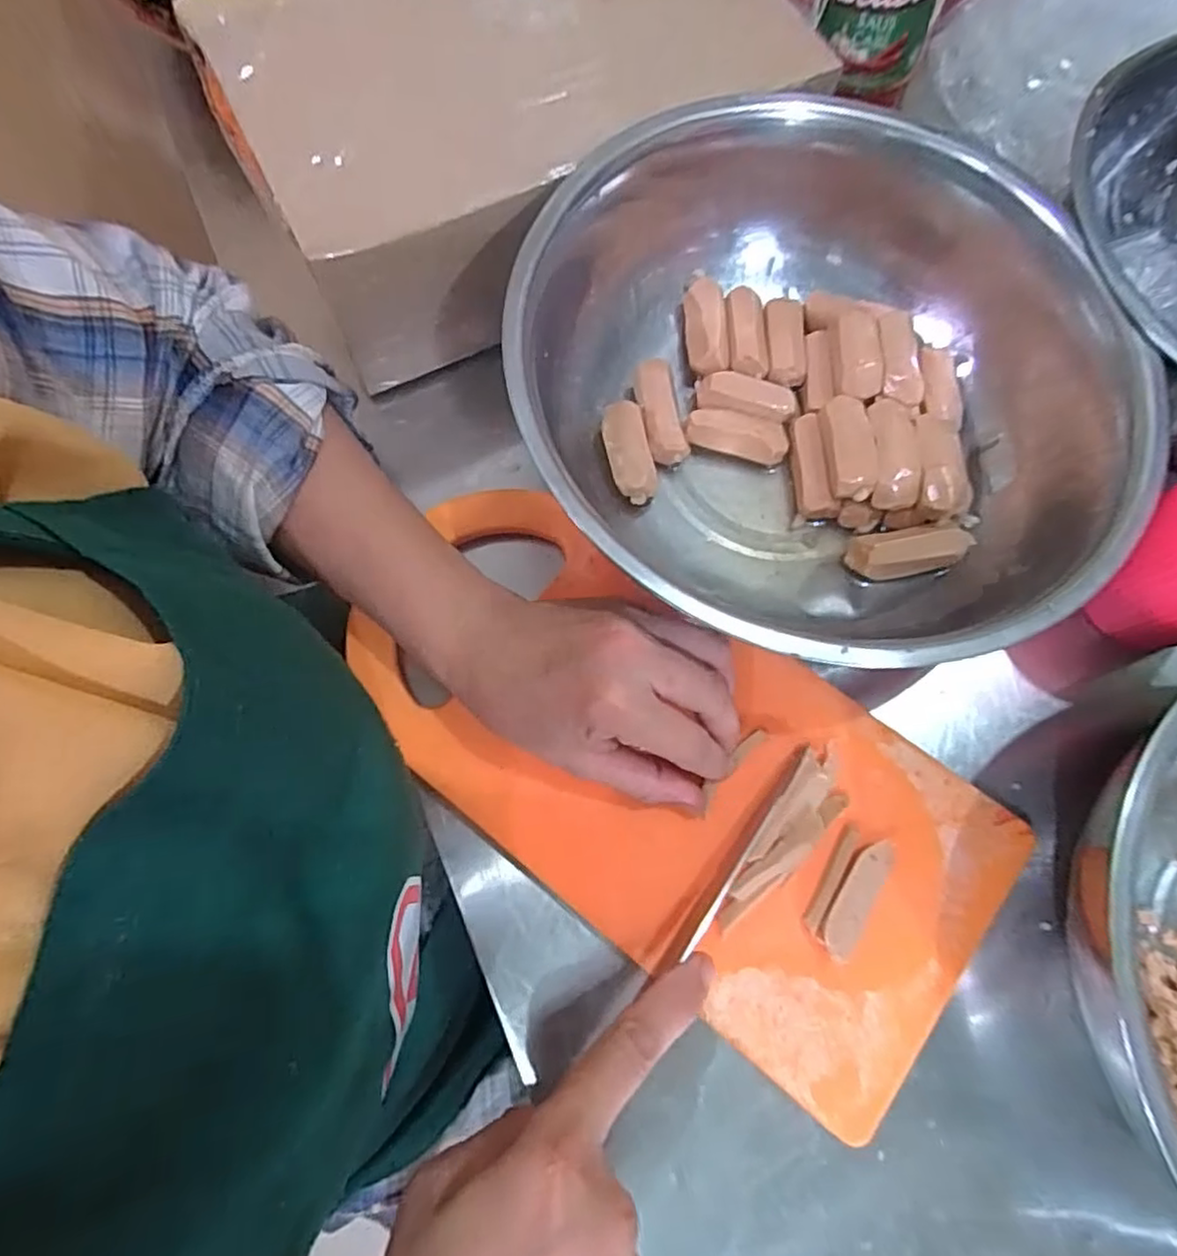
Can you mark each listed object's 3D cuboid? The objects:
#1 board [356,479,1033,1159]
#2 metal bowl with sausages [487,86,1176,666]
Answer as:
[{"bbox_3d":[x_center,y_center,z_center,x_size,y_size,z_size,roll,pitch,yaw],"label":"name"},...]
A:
[{"bbox_3d":[0.031,0.059,0.287,0.285,0.015,0.135,36,78,9],"label":"board"},{"bbox_3d":[0.102,-0.117,0.300,0.239,0.070,0.270,-36,78,-9],"label":"metal bowl with sausages"}]

